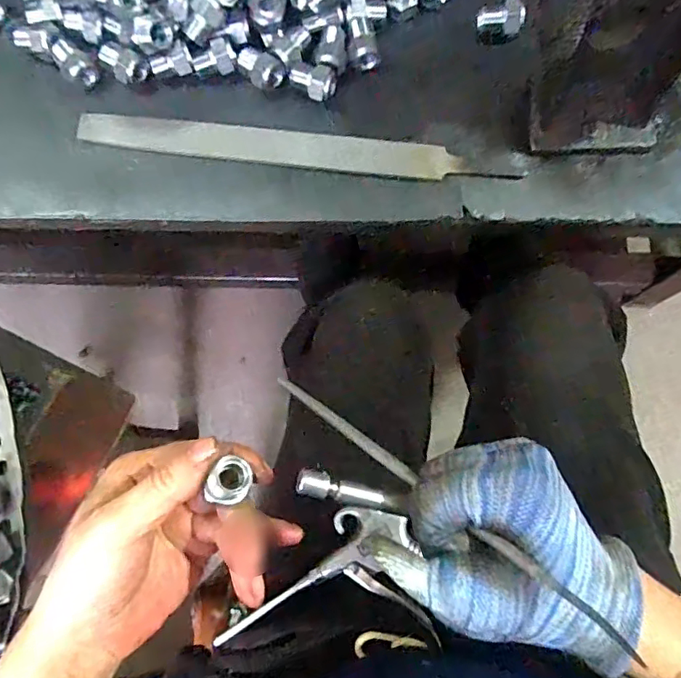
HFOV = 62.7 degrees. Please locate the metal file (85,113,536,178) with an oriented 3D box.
[{"bbox_3d":[-0.032,-0.130,0.379,0.289,0.007,0.023,7,79,2],"label":"metal file"}]

